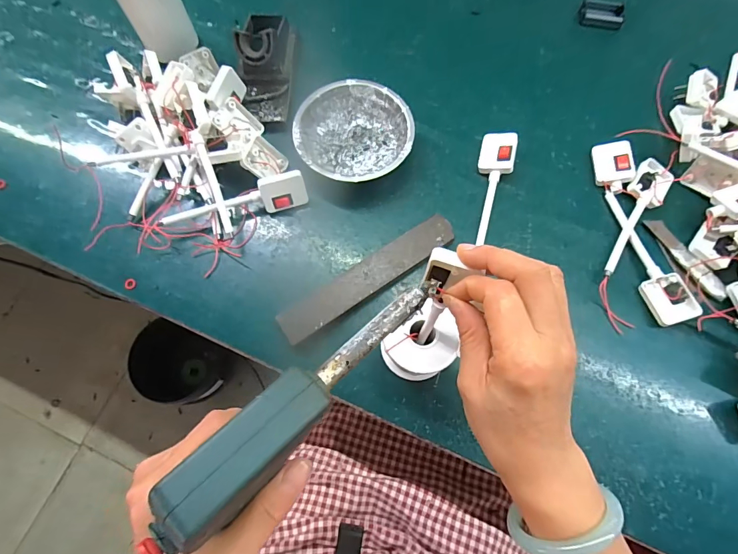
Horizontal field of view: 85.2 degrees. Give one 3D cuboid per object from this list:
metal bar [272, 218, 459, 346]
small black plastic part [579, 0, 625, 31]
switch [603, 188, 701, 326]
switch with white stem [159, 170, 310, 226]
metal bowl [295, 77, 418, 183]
[{"bbox_3d":[0.000,-0.002,0.407,0.198,0.008,0.036,-34,72,-12],"label":"metal bar"},{"bbox_3d":[0.306,-0.345,0.528,0.054,0.014,0.032,9,72,4],"label":"small black plastic part"},{"bbox_3d":[0.289,-0.026,0.419,0.038,0.017,0.152,-15,72,-4],"label":"switch"},{"bbox_3d":[-0.142,-0.080,0.428,0.150,0.037,0.029,-12,72,-3],"label":"switch with white stem"},{"bbox_3d":[-0.016,-0.156,0.453,0.124,0.040,0.120,0,72,1],"label":"metal bowl"}]

